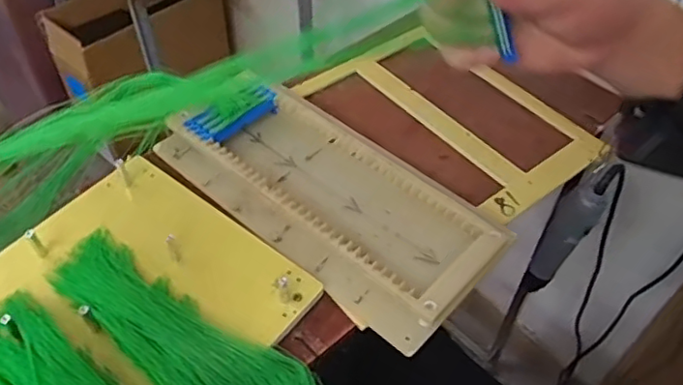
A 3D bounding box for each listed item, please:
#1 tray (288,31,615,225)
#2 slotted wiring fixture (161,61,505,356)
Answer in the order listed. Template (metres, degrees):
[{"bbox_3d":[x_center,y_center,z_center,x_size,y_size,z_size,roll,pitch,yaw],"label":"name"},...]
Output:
[{"bbox_3d":[0.112,-0.089,0.668,0.186,0.010,0.295,-35,58,-28],"label":"tray"},{"bbox_3d":[-0.016,-0.003,0.581,0.331,0.033,0.150,35,56,25],"label":"slotted wiring fixture"}]

